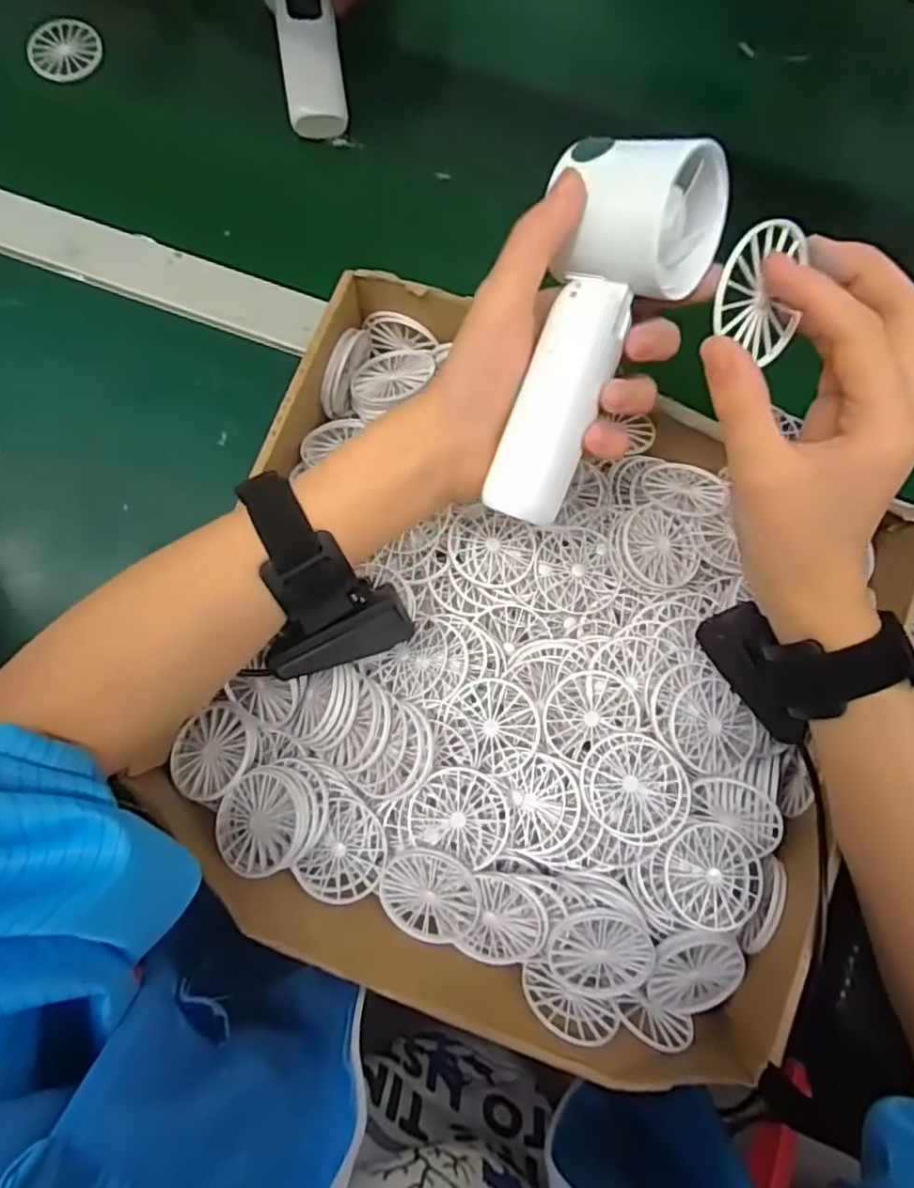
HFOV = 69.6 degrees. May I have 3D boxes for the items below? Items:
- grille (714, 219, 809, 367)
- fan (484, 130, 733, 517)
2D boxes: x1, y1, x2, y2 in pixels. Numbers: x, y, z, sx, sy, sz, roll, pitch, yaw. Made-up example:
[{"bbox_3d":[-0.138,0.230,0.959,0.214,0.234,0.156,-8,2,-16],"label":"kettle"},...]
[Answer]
[{"bbox_3d":[0.113,-0.112,0.249,0.044,0.050,0.006,-24,36,-24],"label":"grille"},{"bbox_3d":[0.052,-0.104,0.266,0.065,0.047,0.151,24,103,4],"label":"fan"}]

